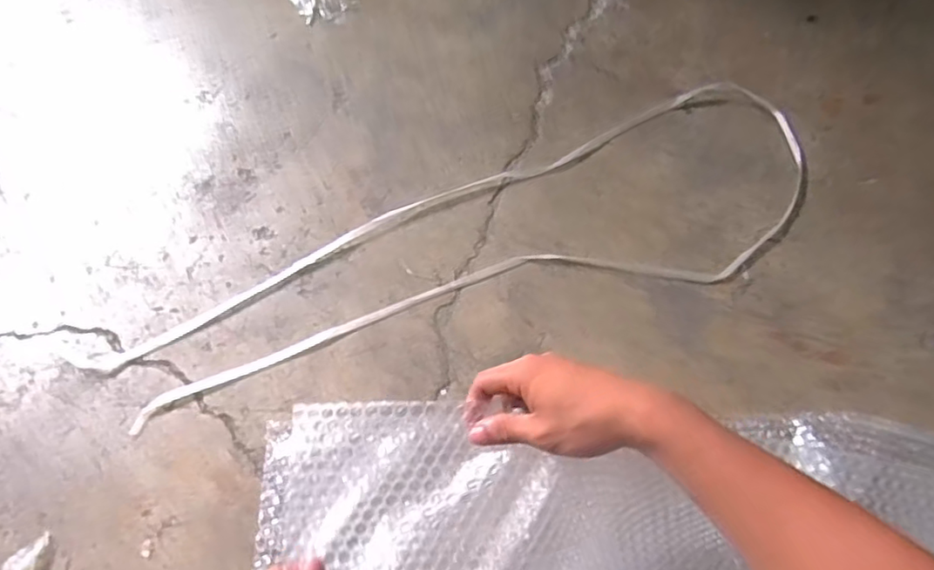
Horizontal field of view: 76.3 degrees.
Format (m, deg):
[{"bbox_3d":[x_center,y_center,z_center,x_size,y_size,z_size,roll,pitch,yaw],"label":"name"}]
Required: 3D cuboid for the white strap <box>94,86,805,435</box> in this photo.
[{"bbox_3d":[0.030,-0.040,0.733,0.854,0.007,0.241,-19,62,-7],"label":"white strap"}]

